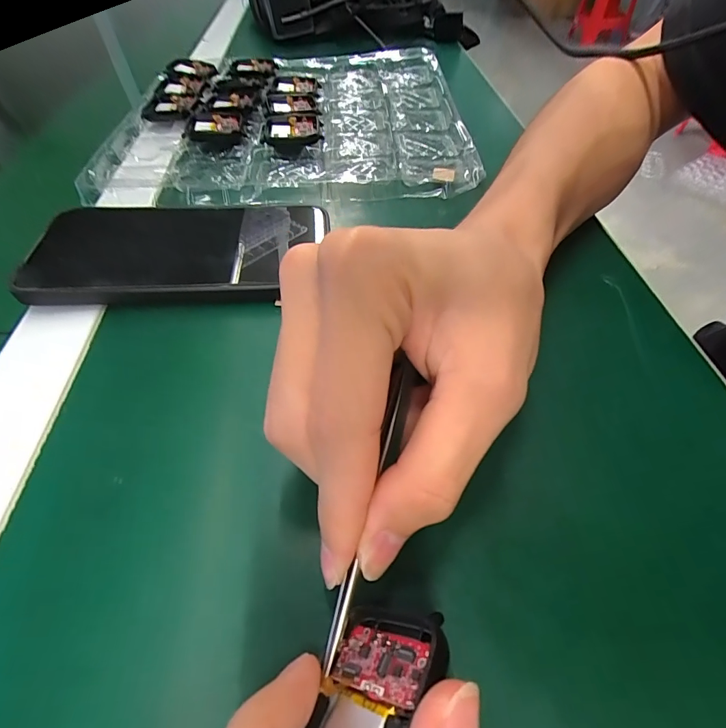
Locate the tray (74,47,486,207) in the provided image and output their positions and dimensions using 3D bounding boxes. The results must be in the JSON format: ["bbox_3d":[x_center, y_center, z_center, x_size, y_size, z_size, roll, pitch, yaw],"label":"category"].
[{"bbox_3d":[-0.061,-0.223,0.353,0.284,0.019,0.274,-3,52,-2],"label":"tray"}]

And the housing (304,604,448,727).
[{"bbox_3d":[0.000,0.084,0.099,0.006,0.037,0.047,52,46,-13],"label":"housing"}]

